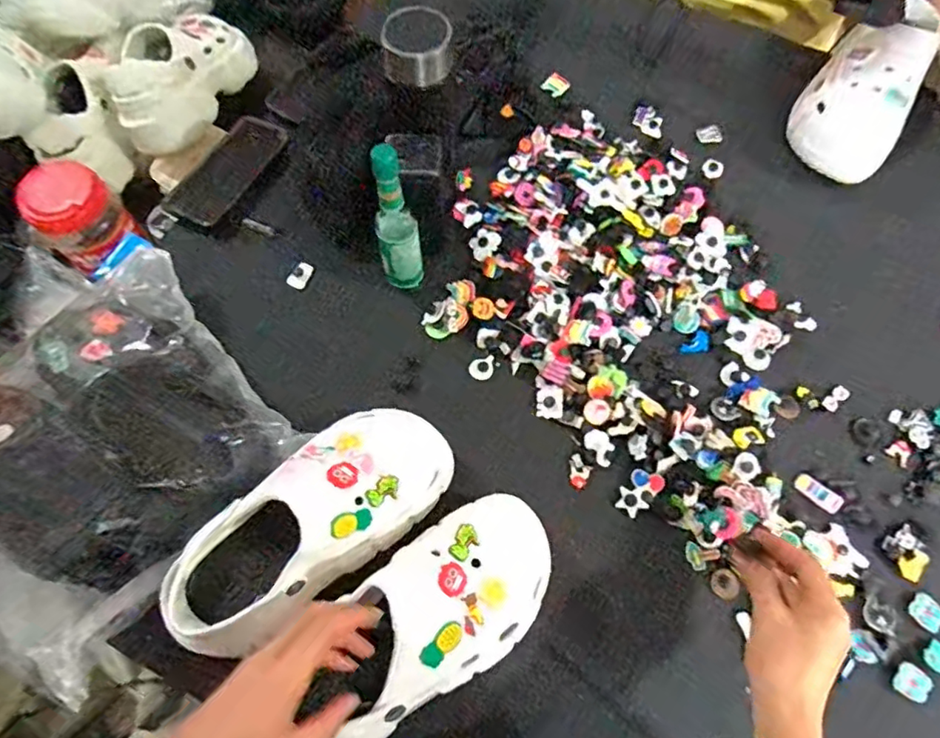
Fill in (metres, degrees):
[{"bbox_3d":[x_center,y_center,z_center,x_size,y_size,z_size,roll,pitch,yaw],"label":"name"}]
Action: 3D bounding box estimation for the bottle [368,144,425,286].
[{"bbox_3d":[-0.067,-0.128,0.543,0.036,0.192,0.033,-7,68,-2],"label":"bottle"}]

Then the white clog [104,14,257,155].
[{"bbox_3d":[-0.379,-0.388,0.762,0.124,0.095,0.238,15,51,7],"label":"white clog"}]

